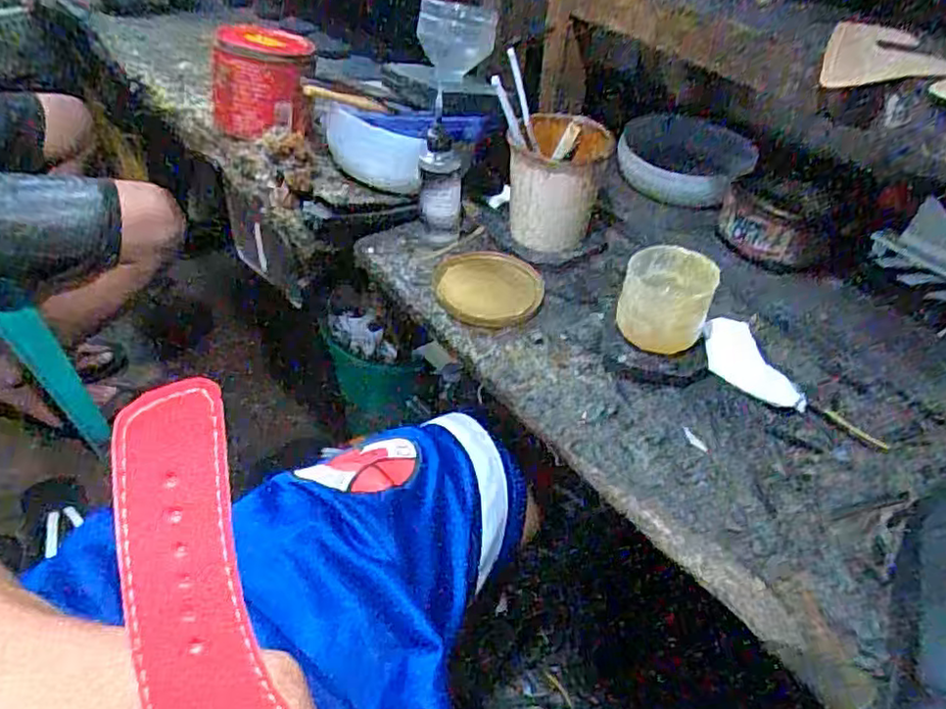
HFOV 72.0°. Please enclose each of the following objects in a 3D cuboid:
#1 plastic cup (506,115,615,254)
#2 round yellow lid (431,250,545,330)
[{"bbox_3d":[0.077,-0.165,0.612,0.084,0.106,0.080,-1,49,1],"label":"plastic cup"},{"bbox_3d":[0.013,-0.061,0.582,0.095,0.010,0.091,2,43,-2],"label":"round yellow lid"}]

